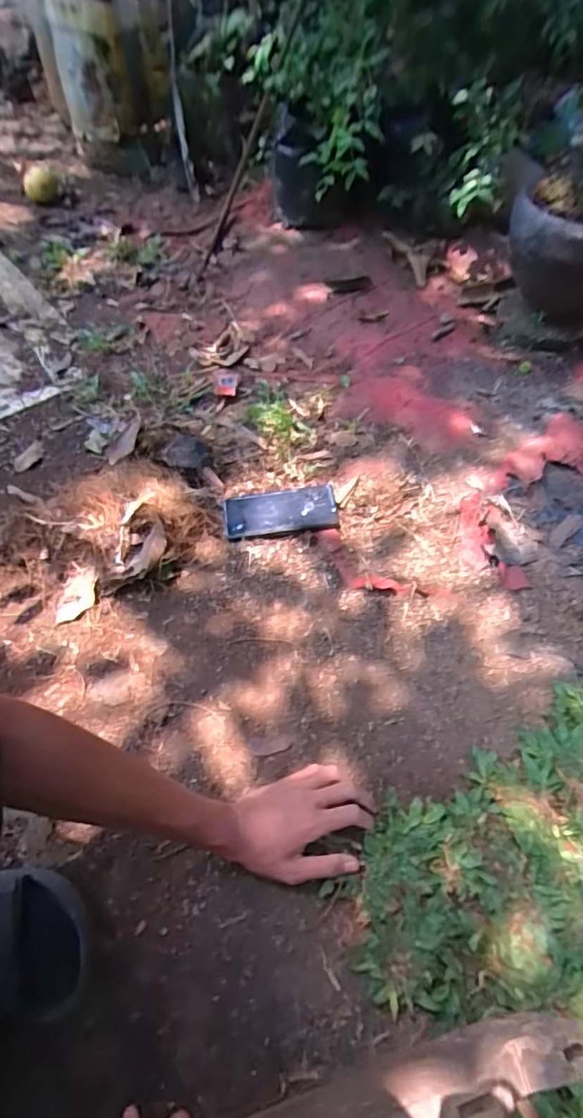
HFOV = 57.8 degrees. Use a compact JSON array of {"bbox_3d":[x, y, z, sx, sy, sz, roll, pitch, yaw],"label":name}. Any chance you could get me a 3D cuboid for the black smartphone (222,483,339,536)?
[{"bbox_3d":[-0.017,-0.074,0.801,0.167,0.013,0.077,-9,58,-1],"label":"black smartphone"}]

